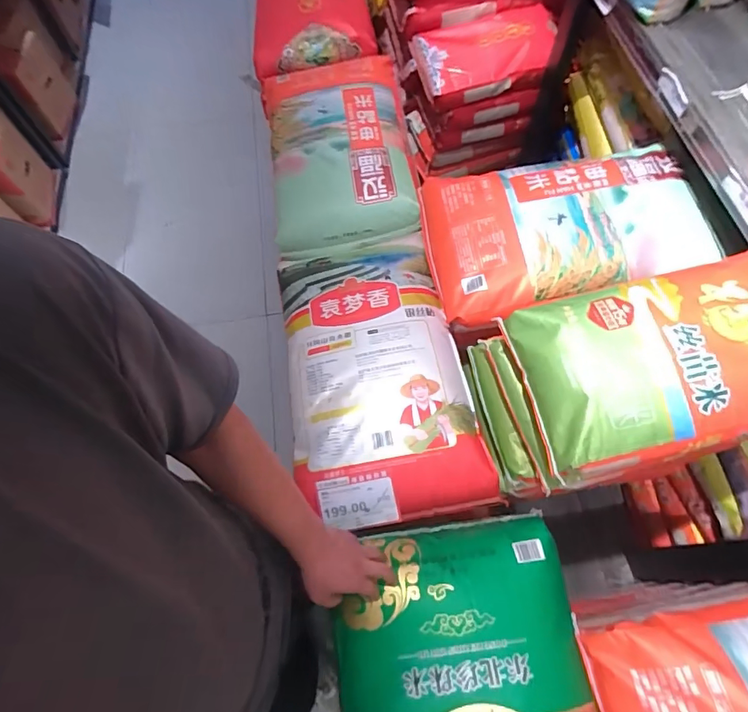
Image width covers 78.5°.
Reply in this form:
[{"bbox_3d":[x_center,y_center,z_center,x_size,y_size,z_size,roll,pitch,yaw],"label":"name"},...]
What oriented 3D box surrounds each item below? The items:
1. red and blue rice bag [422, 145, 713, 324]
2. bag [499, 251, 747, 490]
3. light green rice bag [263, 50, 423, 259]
[{"bbox_3d":[0.378,-0.270,0.957,0.496,0.130,0.339,-7,64,-1],"label":"red and blue rice bag"},{"bbox_3d":[0.449,0.010,0.690,0.418,0.083,0.284,-15,68,8],"label":"bag"},{"bbox_3d":[-0.093,-0.540,1.177,0.357,0.148,0.569,-5,64,0],"label":"light green rice bag"}]

